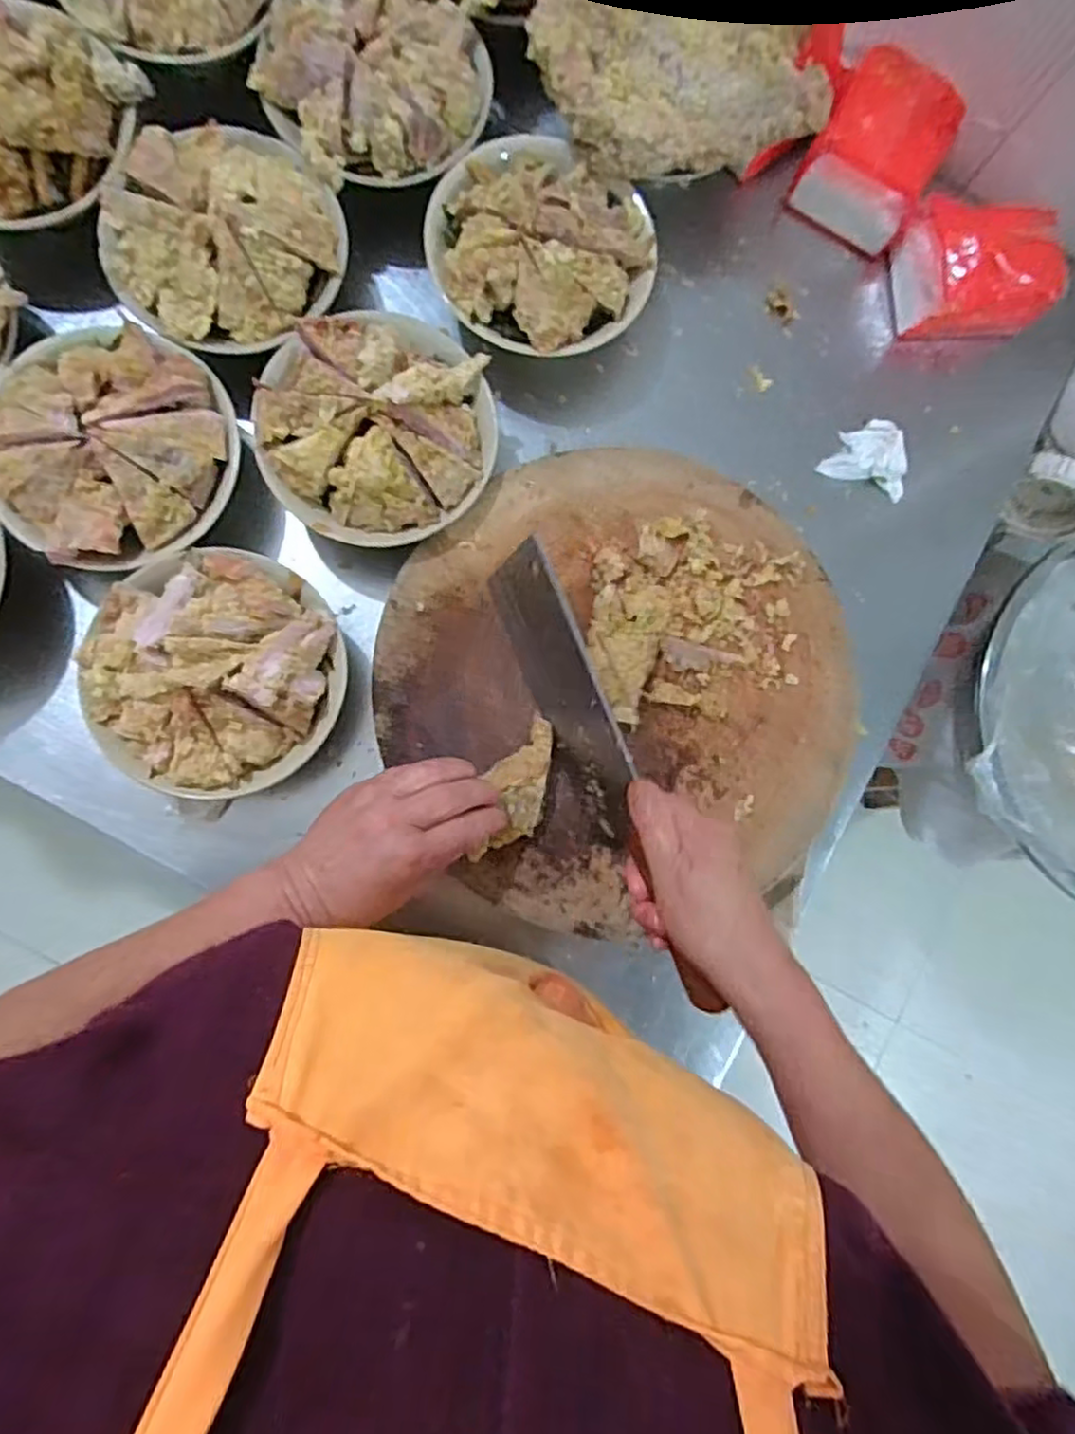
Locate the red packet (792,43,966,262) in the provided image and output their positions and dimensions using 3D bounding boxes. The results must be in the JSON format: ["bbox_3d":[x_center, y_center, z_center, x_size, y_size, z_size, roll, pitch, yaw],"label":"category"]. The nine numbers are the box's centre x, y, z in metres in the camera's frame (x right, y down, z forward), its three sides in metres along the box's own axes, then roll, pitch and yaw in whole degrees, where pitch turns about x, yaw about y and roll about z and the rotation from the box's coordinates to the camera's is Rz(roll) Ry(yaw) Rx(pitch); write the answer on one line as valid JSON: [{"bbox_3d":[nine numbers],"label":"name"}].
[{"bbox_3d":[0.266,-0.446,0.562,0.098,0.074,0.104,29,82,-3],"label":"red packet"}]

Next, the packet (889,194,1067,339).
[{"bbox_3d":[0.347,-0.352,0.562,0.103,0.073,0.095,-6,86,-7],"label":"packet"}]

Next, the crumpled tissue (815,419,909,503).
[{"bbox_3d":[0.268,-0.211,0.568,0.068,0.013,0.057,20,83,-4],"label":"crumpled tissue"}]

